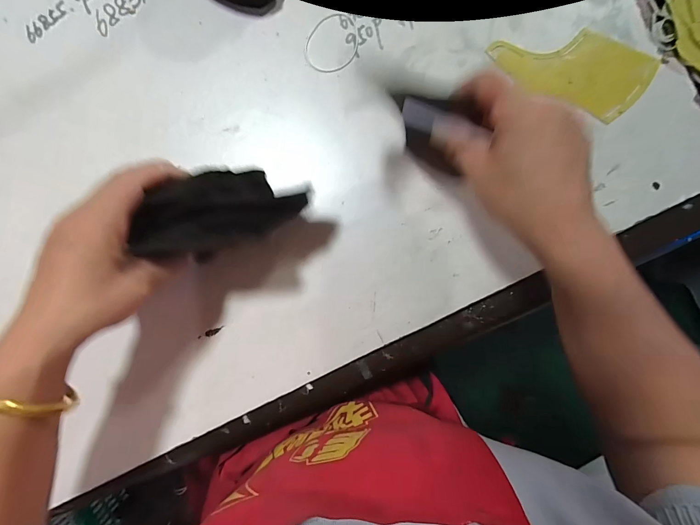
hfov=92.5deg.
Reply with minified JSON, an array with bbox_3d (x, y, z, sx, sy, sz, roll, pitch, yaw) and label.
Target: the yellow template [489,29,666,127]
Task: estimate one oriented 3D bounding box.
[{"bbox_3d":[0.210,-0.188,0.318,0.144,0.007,0.067,27,98,1],"label":"yellow template"}]

